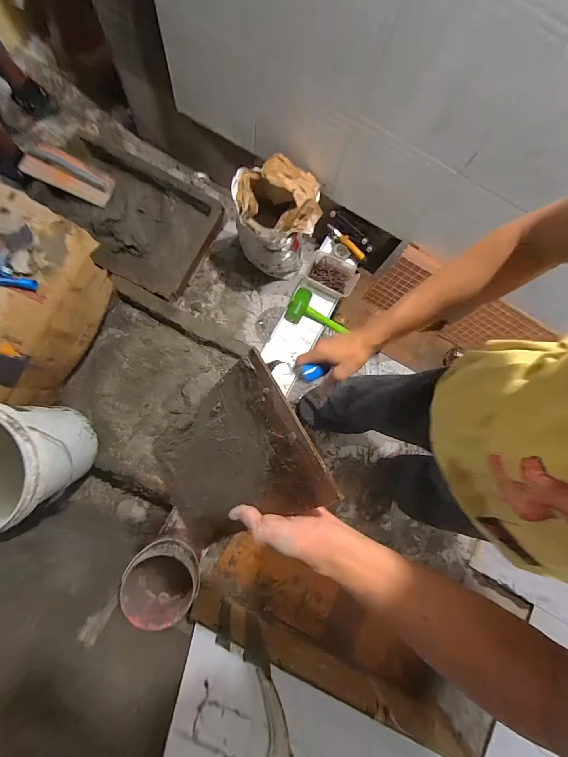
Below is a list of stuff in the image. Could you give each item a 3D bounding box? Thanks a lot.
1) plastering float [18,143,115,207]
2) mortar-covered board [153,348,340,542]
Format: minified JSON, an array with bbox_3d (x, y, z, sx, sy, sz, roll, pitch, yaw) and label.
[{"bbox_3d":[-0.777,-0.737,1.130,0.292,0.073,0.112,18,76,-16],"label":"plastering float"},{"bbox_3d":[-0.087,0.127,0.457,0.014,0.330,0.192,-15,71,-49],"label":"mortar-covered board"}]

